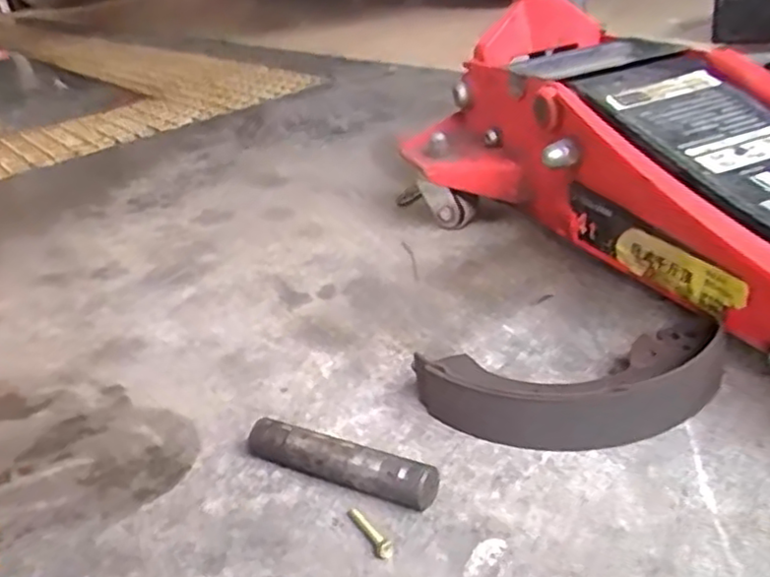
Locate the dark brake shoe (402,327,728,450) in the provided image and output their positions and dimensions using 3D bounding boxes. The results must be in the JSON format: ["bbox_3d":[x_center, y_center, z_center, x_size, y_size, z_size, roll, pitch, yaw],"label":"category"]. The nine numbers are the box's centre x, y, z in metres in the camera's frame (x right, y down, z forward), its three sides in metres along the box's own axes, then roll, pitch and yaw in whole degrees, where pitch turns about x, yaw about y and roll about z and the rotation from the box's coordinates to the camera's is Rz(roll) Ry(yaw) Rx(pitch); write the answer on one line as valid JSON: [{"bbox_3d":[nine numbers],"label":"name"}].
[{"bbox_3d":[0.117,0.062,0.451,0.192,0.049,0.085,-5,28,3],"label":"dark brake shoe"}]

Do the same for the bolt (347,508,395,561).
[{"bbox_3d":[-0.008,0.135,0.388,0.009,0.007,0.040,-20,31,-23],"label":"bolt"}]

